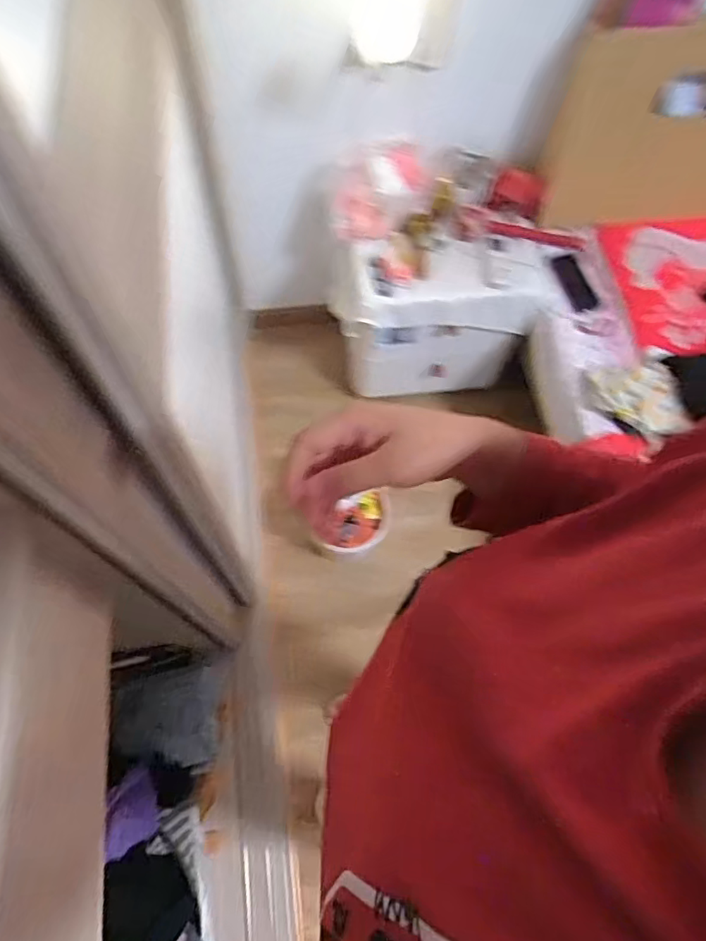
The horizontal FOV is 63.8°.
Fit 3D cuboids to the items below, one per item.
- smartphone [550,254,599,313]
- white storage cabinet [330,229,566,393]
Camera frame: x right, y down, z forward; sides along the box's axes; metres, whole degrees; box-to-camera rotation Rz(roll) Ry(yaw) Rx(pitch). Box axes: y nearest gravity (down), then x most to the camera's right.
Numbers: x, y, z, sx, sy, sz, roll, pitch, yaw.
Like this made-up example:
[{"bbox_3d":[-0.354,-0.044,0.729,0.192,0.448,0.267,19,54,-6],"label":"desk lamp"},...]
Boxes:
[{"bbox_3d":[0.513,-0.437,1.319,0.061,0.011,0.144,-24,81,-9],"label":"smartphone"},{"bbox_3d":[0.213,-0.388,1.434,0.475,0.351,0.223,-1,66,-4],"label":"white storage cabinet"}]

